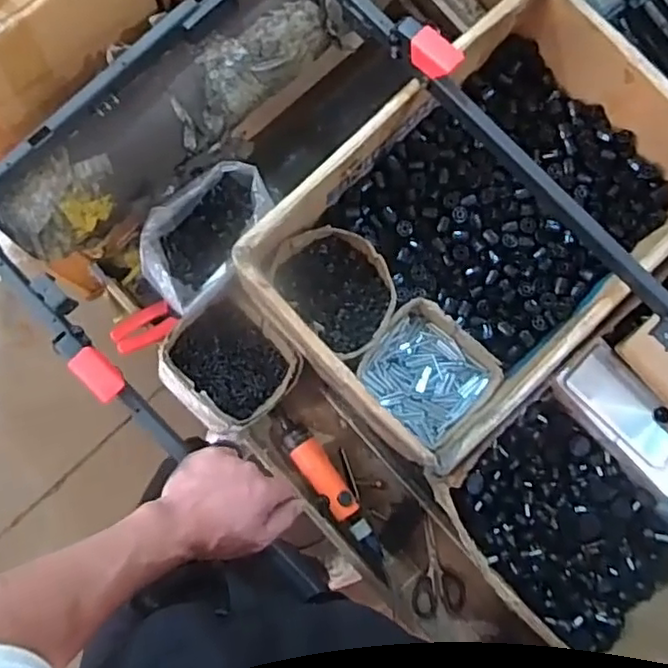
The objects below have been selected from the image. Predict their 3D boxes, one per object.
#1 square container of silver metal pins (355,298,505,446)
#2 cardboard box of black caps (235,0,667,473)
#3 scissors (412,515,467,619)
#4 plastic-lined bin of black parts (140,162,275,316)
[{"bbox_3d":[0.118,0.048,0.827,0.151,0.054,0.134,43,83,3],"label":"square container of silver metal pins"},{"bbox_3d":[0.180,-0.133,0.805,0.527,0.150,0.345,-44,87,-7],"label":"cardboard box of black caps"},{"bbox_3d":[0.138,0.324,0.893,0.073,0.010,0.133,-11,84,-4],"label":"scissors"},{"bbox_3d":[-0.164,-0.126,0.828,0.185,0.097,0.120,-41,87,-7],"label":"plastic-lined bin of black parts"}]

